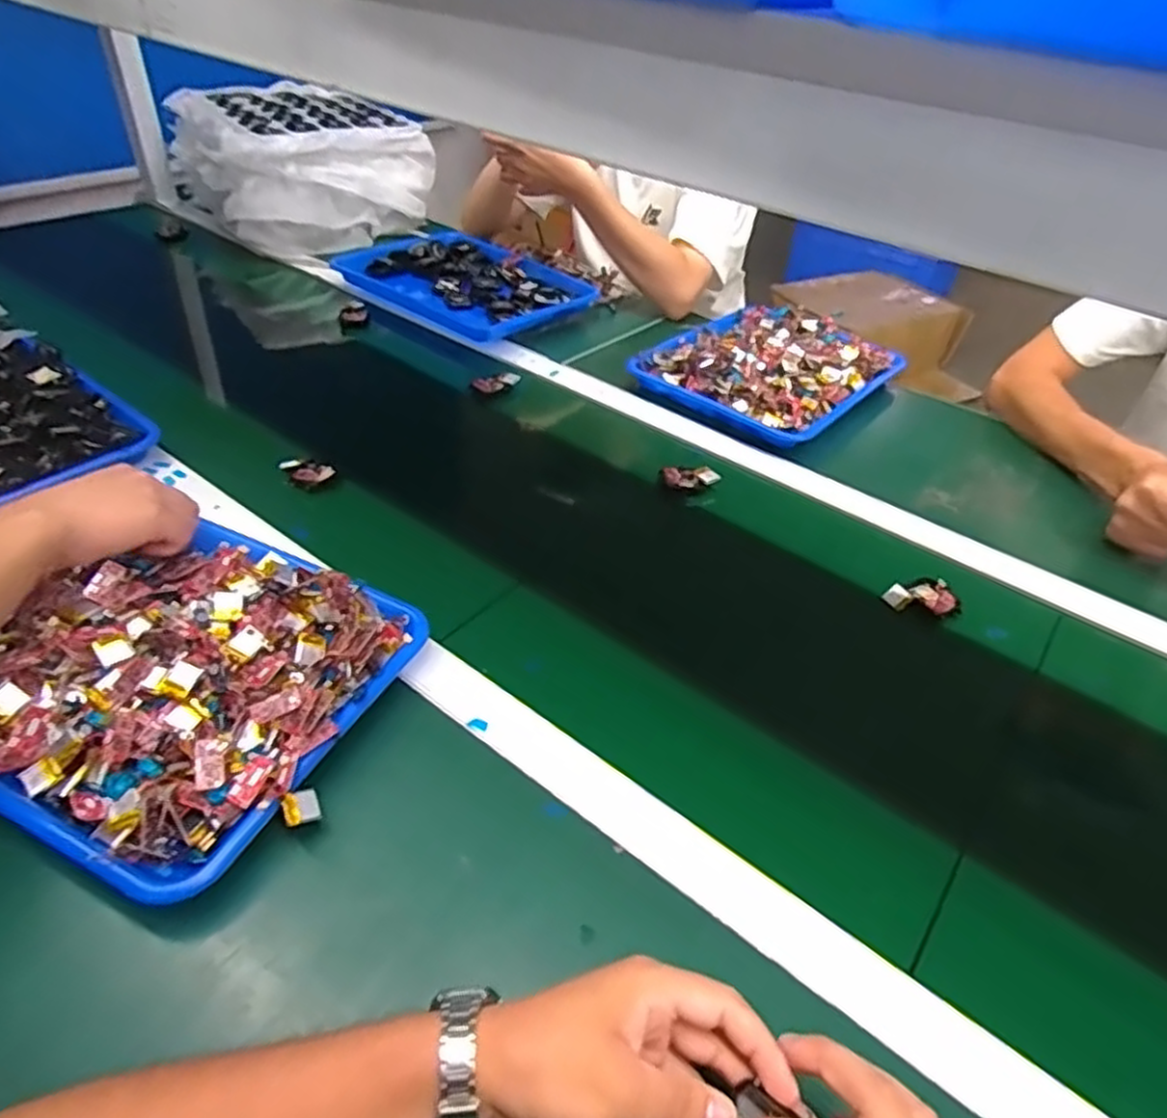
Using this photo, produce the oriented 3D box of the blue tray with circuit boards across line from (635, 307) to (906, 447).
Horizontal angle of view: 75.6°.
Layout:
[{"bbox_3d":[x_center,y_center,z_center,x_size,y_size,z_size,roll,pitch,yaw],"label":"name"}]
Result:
[{"bbox_3d":[0.234,-0.243,0.939,0.238,0.036,0.294,32,47,27],"label":"blue tray with circuit boards across line"}]

